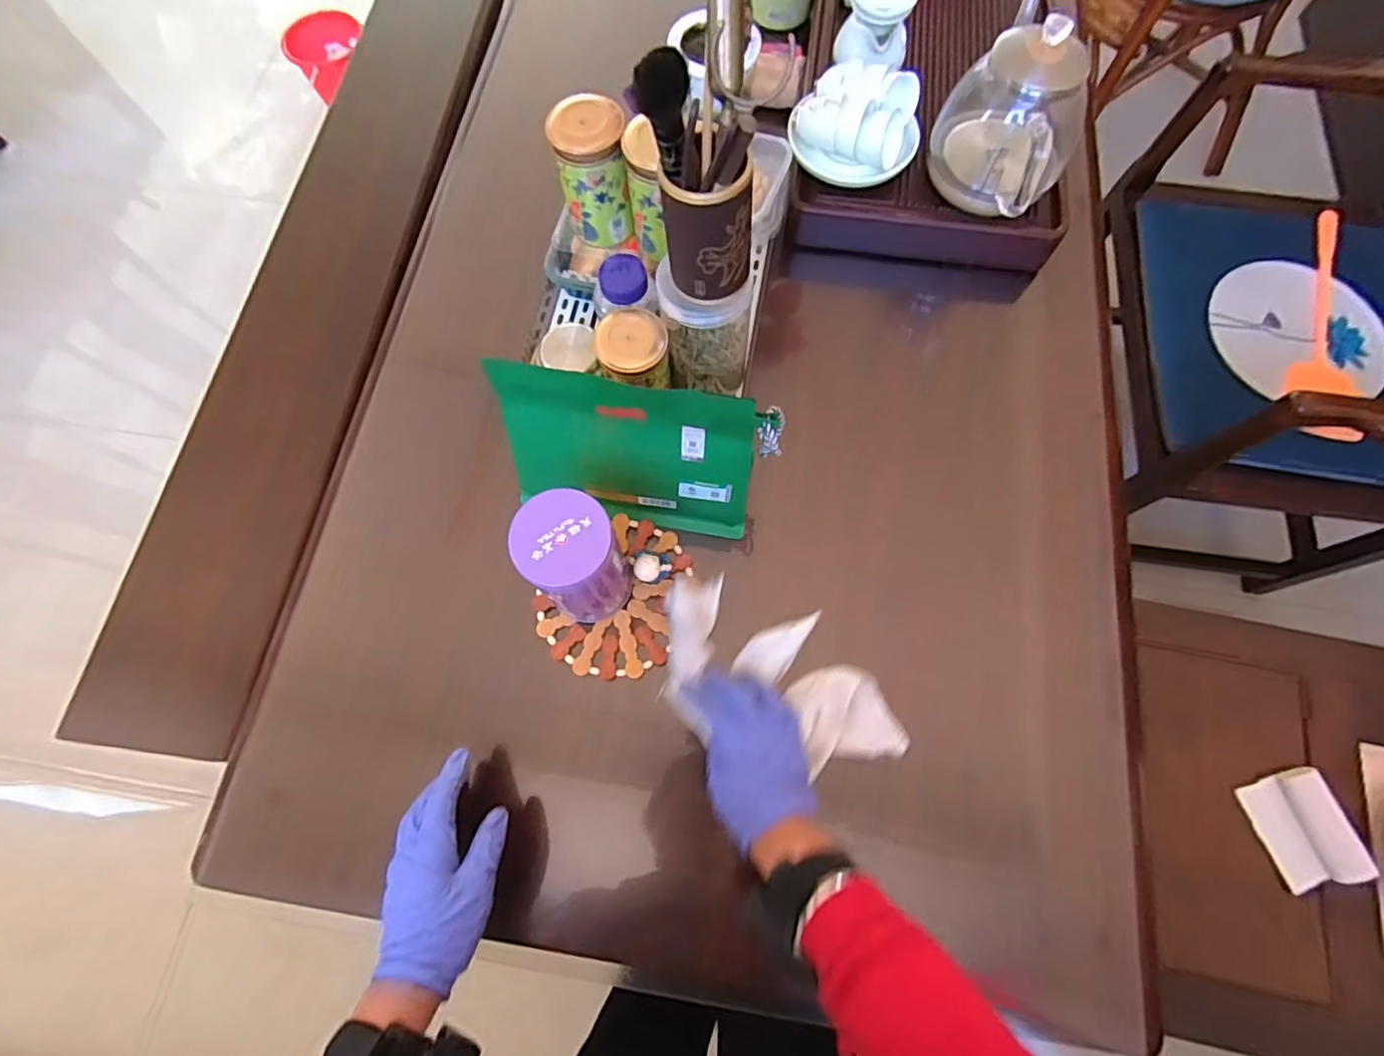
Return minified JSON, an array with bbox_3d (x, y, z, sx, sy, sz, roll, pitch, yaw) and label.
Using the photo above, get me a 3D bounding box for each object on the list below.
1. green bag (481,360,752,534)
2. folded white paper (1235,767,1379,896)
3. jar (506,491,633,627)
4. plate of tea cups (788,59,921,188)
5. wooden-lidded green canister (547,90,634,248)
[{"bbox_3d":[-0.057,-0.063,0.566,0.222,0.180,0.018,6,52,3],"label":"green bag"},{"bbox_3d":[0.612,0.301,0.608,0.075,0.025,0.102,-16,72,-4],"label":"folded white paper"},{"bbox_3d":[-0.100,0.032,0.541,0.073,0.155,0.075,0,71,1],"label":"jar"},{"bbox_3d":[0.187,-0.456,0.687,0.141,0.058,0.122,18,73,7],"label":"plate of tea cups"},{"bbox_3d":[-0.094,-0.335,0.583,0.068,0.114,0.060,-12,71,-3],"label":"wooden-lidded green canister"}]

